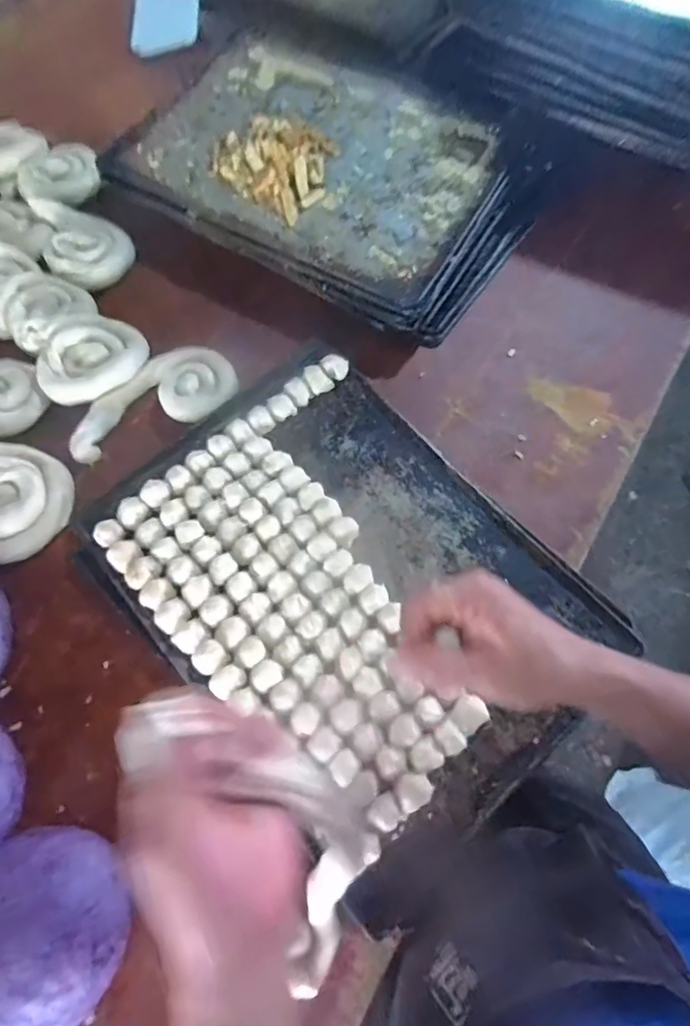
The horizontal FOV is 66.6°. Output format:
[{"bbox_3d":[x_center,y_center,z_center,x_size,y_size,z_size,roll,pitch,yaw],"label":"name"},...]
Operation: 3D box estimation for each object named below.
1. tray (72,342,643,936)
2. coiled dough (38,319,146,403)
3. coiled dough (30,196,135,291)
[{"bbox_3d":[0.001,0.059,0.492,0.331,0.028,0.435,-42,75,-15],"label":"tray"},{"bbox_3d":[-0.290,-0.179,0.598,0.119,0.028,0.090,-35,73,-13],"label":"coiled dough"},{"bbox_3d":[-0.328,-0.341,0.669,0.102,0.042,0.145,-25,71,-11],"label":"coiled dough"}]

